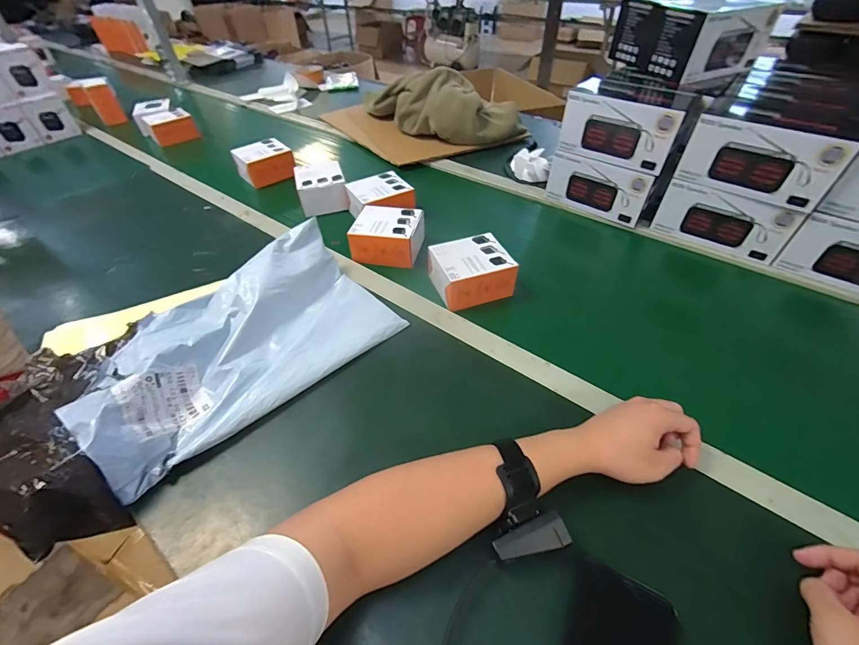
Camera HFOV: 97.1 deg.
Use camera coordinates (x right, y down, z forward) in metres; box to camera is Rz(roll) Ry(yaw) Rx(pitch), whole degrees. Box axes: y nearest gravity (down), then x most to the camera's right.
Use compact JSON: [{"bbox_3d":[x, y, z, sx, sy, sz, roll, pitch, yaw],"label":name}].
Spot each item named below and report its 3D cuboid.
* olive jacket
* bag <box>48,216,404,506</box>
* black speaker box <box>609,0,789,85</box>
[{"bbox_3d":[0.023,-0.589,1.025,0.460,0.124,0.222,6,46,8],"label":"olive jacket"},{"bbox_3d":[-0.252,0.012,0.512,0.366,0.079,0.227,-34,55,-25],"label":"bag"},{"bbox_3d":[0.504,-0.561,0.738,0.185,0.097,0.204,-15,47,-12],"label":"black speaker box"}]

